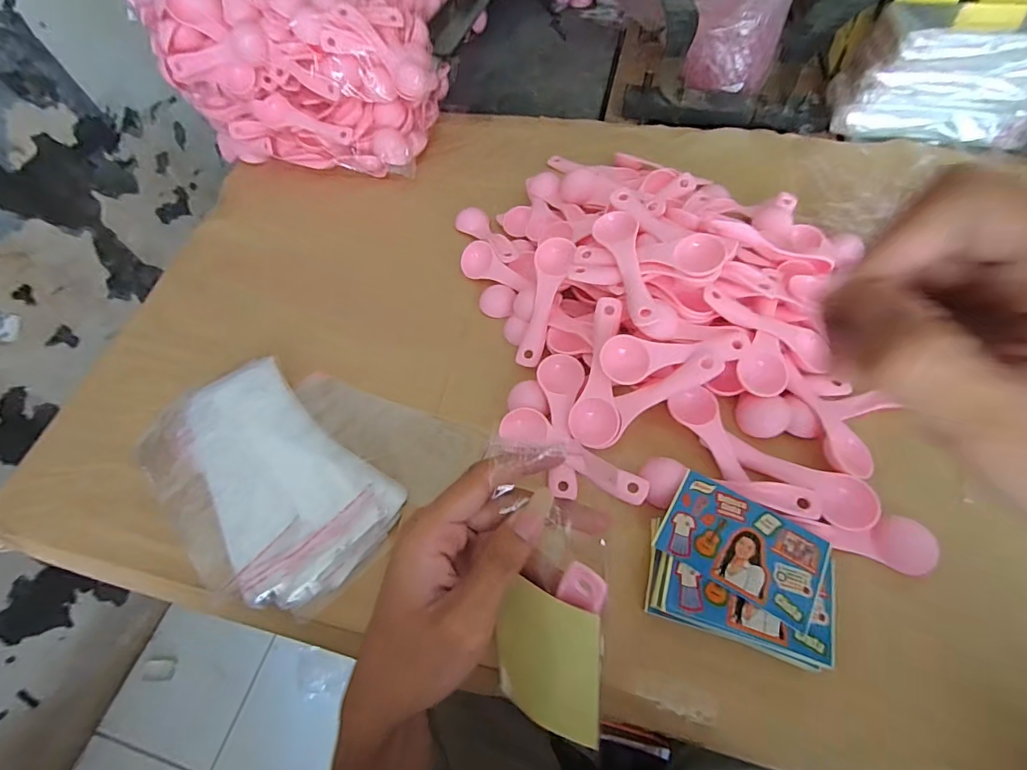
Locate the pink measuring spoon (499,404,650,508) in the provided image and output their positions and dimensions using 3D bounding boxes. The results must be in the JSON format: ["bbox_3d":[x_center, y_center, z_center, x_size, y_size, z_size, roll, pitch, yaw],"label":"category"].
[{"bbox_3d":[0.044,0.050,0.327,0.113,0.017,0.027,24,61,19],"label":"pink measuring spoon"}]

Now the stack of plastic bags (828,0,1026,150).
[{"bbox_3d":[0.486,-0.345,0.496,0.212,0.098,0.109,10,58,11],"label":"stack of plastic bags"}]

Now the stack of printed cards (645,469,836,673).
[{"bbox_3d":[0.139,0.109,0.277,0.101,0.012,0.088,14,59,13],"label":"stack of printed cards"}]

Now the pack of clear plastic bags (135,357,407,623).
[{"bbox_3d":[-0.187,0.068,0.331,0.214,0.015,0.121,37,66,25],"label":"pack of clear plastic bags"}]

